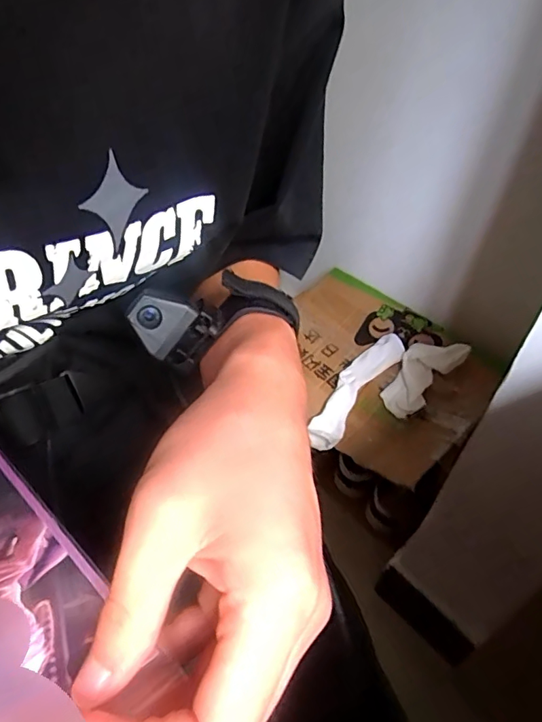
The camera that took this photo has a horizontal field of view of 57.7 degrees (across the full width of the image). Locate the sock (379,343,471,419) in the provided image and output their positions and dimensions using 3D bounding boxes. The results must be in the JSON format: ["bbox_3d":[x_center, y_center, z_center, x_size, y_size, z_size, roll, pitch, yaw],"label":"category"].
[{"bbox_3d":[0.272,0.022,0.904,0.174,0.024,0.092,-46,57,-3],"label":"sock"}]

